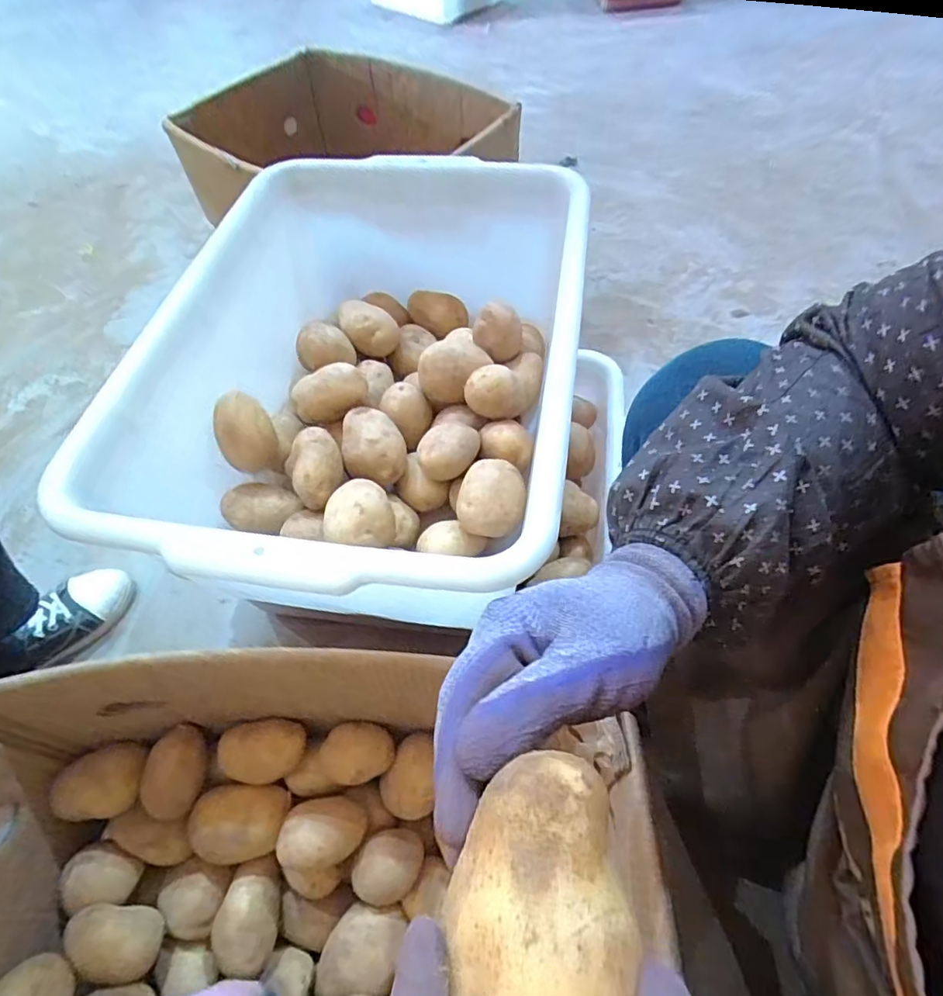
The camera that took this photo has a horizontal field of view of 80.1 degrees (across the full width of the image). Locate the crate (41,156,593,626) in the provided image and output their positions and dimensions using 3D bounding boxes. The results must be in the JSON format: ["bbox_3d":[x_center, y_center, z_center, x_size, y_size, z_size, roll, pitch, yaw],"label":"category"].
[{"bbox_3d":[-0.086,-0.132,0.577,0.373,0.189,0.555,11,58,11],"label":"crate"}]

